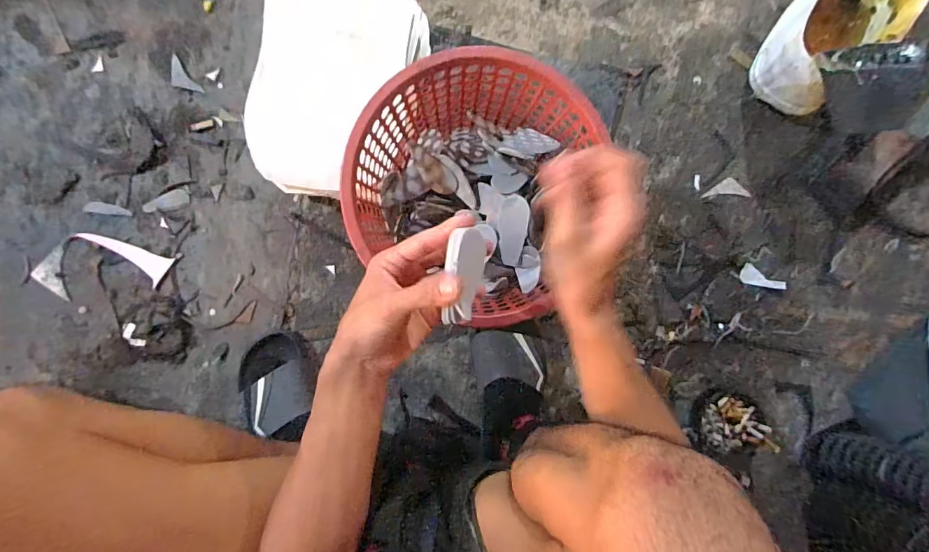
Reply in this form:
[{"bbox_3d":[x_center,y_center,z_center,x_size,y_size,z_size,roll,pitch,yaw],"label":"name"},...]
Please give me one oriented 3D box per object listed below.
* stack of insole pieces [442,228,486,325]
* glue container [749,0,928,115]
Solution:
[{"bbox_3d":[-0.002,0.001,0.329,0.018,0.031,0.070,-2,79,41],"label":"stack of insole pieces"},{"bbox_3d":[0.510,-0.345,0.609,0.117,0.131,0.206,41,92,-3],"label":"glue container"}]

